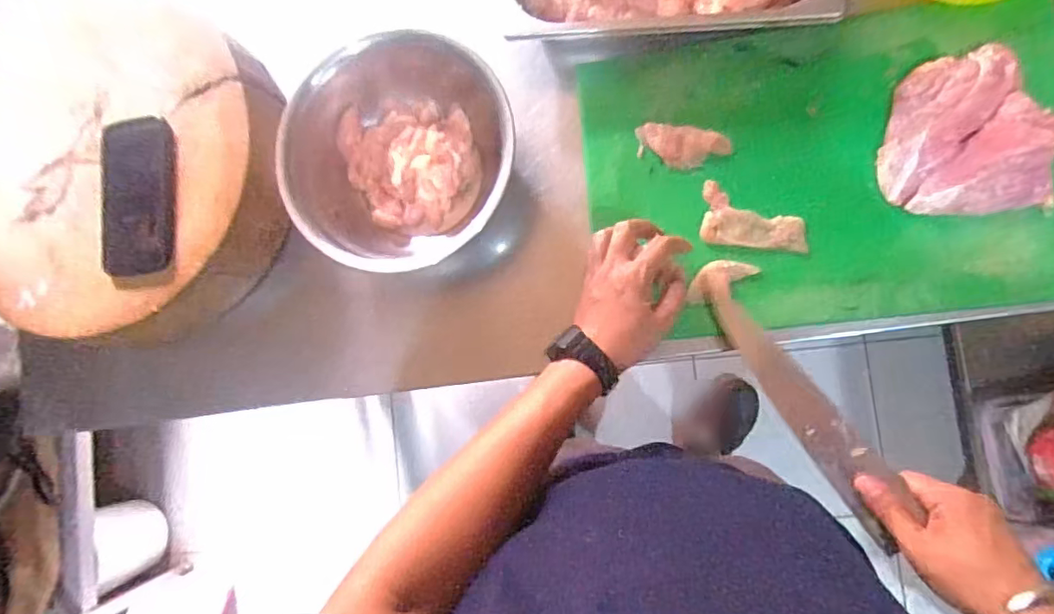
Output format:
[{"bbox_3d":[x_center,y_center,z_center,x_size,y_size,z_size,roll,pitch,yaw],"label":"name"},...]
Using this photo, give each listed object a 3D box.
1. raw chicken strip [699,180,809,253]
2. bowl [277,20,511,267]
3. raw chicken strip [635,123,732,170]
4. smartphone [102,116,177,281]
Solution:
[{"bbox_3d":[0.226,-0.089,0.565,0.098,0.021,0.062,8,88,3],"label":"raw chicken strip"},{"bbox_3d":[-0.127,-0.149,0.584,0.236,0.138,0.205,-32,82,6],"label":"bowl"},{"bbox_3d":[0.159,-0.163,0.580,0.094,0.023,0.038,13,88,10],"label":"raw chicken strip"},{"bbox_3d":[-0.408,-0.115,0.592,0.074,0.011,0.165,-4,86,9],"label":"smartphone"}]

